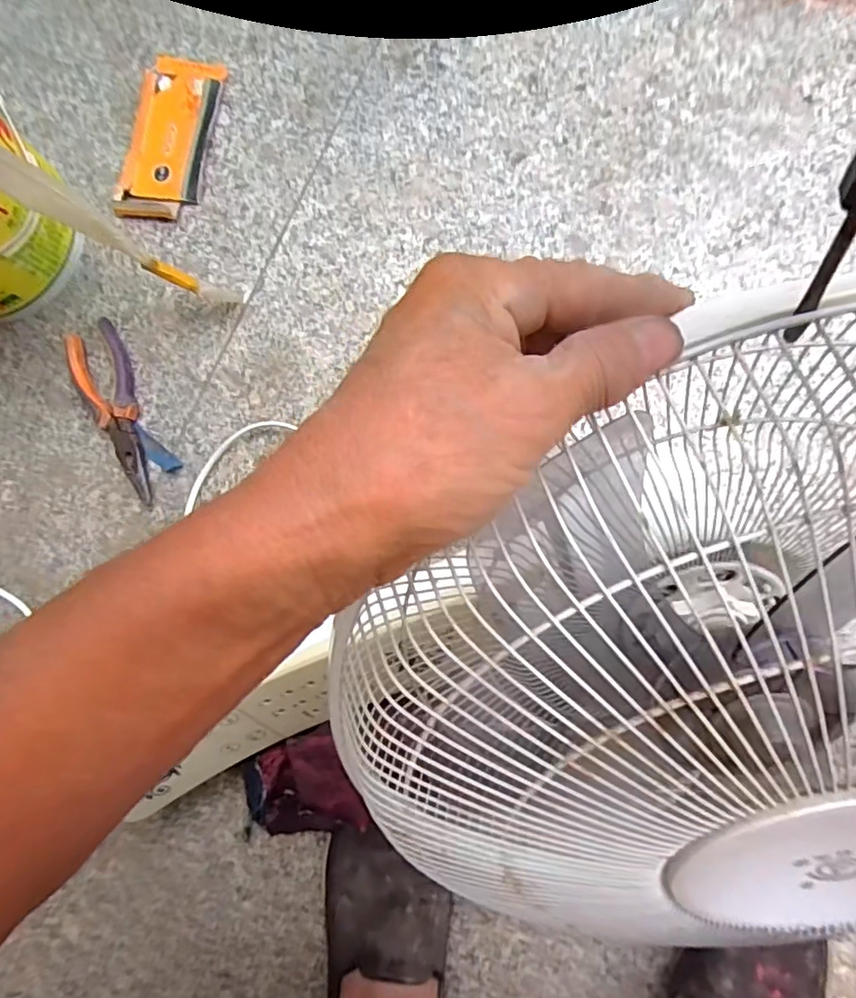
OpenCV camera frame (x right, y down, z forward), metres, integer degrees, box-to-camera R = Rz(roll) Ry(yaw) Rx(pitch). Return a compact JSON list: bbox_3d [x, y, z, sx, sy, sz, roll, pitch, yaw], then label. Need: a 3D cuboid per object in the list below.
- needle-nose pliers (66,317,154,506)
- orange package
[{"bbox_3d":[-0.299,-0.080,0.541,0.050,0.014,0.182,-18,82,5],"label":"needle-nose pliers"},{"bbox_3d":[-0.253,-0.354,0.557,0.080,0.012,0.161,11,86,8],"label":"orange package"}]

